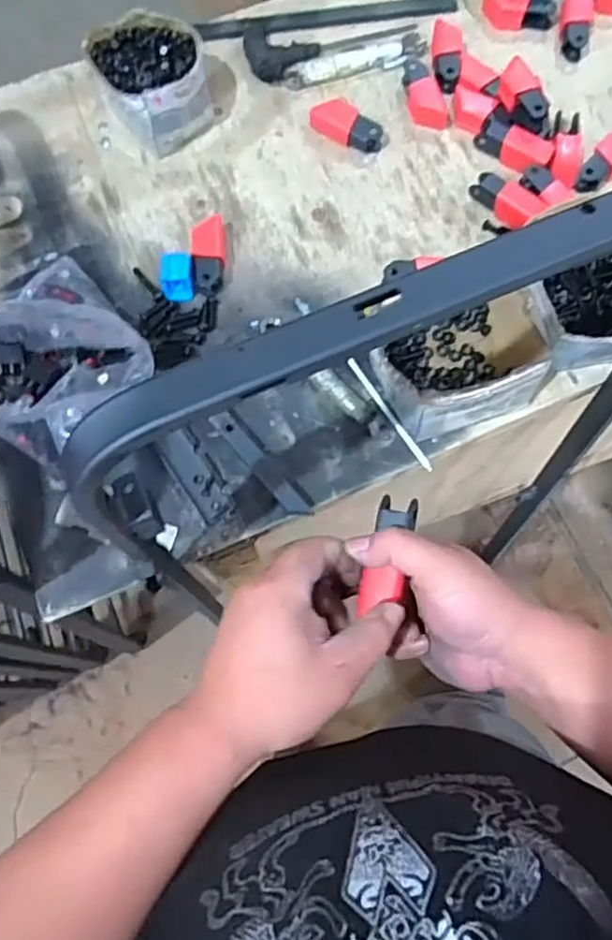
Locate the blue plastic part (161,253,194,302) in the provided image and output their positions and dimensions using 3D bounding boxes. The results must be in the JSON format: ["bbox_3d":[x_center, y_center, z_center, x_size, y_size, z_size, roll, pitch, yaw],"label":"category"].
[{"bbox_3d":[-0.133,-0.198,0.690,0.031,0.032,0.038,-2,74,0],"label":"blue plastic part"}]

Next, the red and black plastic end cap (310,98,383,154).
[{"bbox_3d":[0.048,-0.388,0.754,0.082,0.027,0.038,31,77,9],"label":"red and black plastic end cap"}]

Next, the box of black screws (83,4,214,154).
[{"bbox_3d":[-0.166,-0.426,0.732,0.111,0.071,0.131,-37,77,-9],"label":"box of black screws"}]

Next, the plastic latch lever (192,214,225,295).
[{"bbox_3d":[-0.101,-0.224,0.697,0.031,0.026,0.078,-5,74,-1],"label":"plastic latch lever"}]

